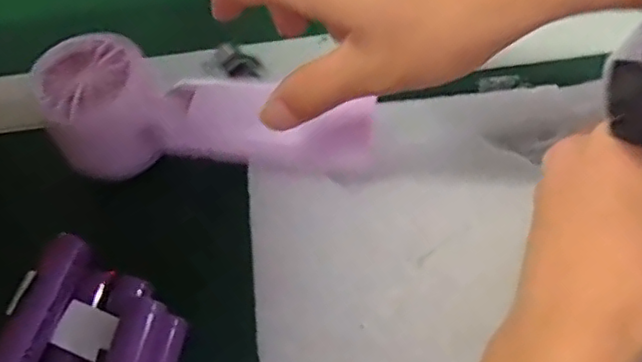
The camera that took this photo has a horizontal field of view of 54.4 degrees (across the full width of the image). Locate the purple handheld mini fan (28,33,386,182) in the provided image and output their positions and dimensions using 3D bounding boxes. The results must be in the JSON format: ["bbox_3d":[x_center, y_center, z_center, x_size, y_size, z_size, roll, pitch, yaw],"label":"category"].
[{"bbox_3d":[-0.055,-0.034,0.305,0.161,0.035,0.061,-1,59,3],"label":"purple handheld mini fan"}]

